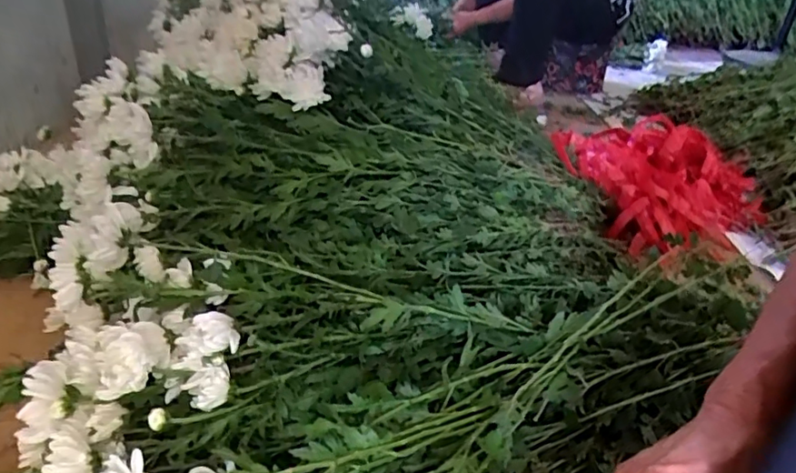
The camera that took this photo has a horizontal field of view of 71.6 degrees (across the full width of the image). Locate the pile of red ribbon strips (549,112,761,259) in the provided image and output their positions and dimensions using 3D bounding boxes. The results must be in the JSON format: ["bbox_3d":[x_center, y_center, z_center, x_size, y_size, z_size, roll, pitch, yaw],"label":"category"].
[{"bbox_3d":[0.538,-0.144,1.139,0.463,0.086,0.430,-9,48,-25],"label":"pile of red ribbon strips"}]

